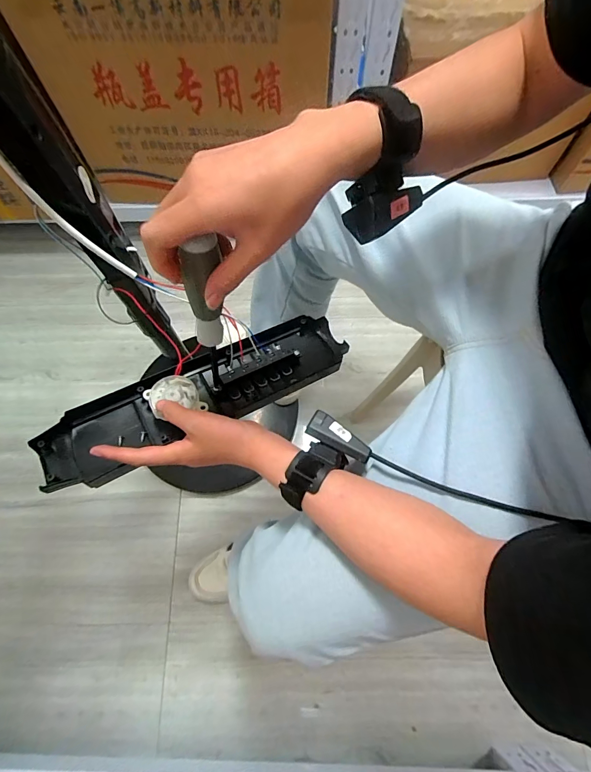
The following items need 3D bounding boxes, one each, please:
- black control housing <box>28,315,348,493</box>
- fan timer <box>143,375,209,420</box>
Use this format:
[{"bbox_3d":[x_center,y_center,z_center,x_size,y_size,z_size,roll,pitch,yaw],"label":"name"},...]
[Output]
[{"bbox_3d":[-0.106,0.007,0.448,0.358,0.037,0.101,-24,69,-20],"label":"black control housing"},{"bbox_3d":[-0.135,0.012,0.415,0.052,0.019,0.053,-33,71,-11],"label":"fan timer"}]

